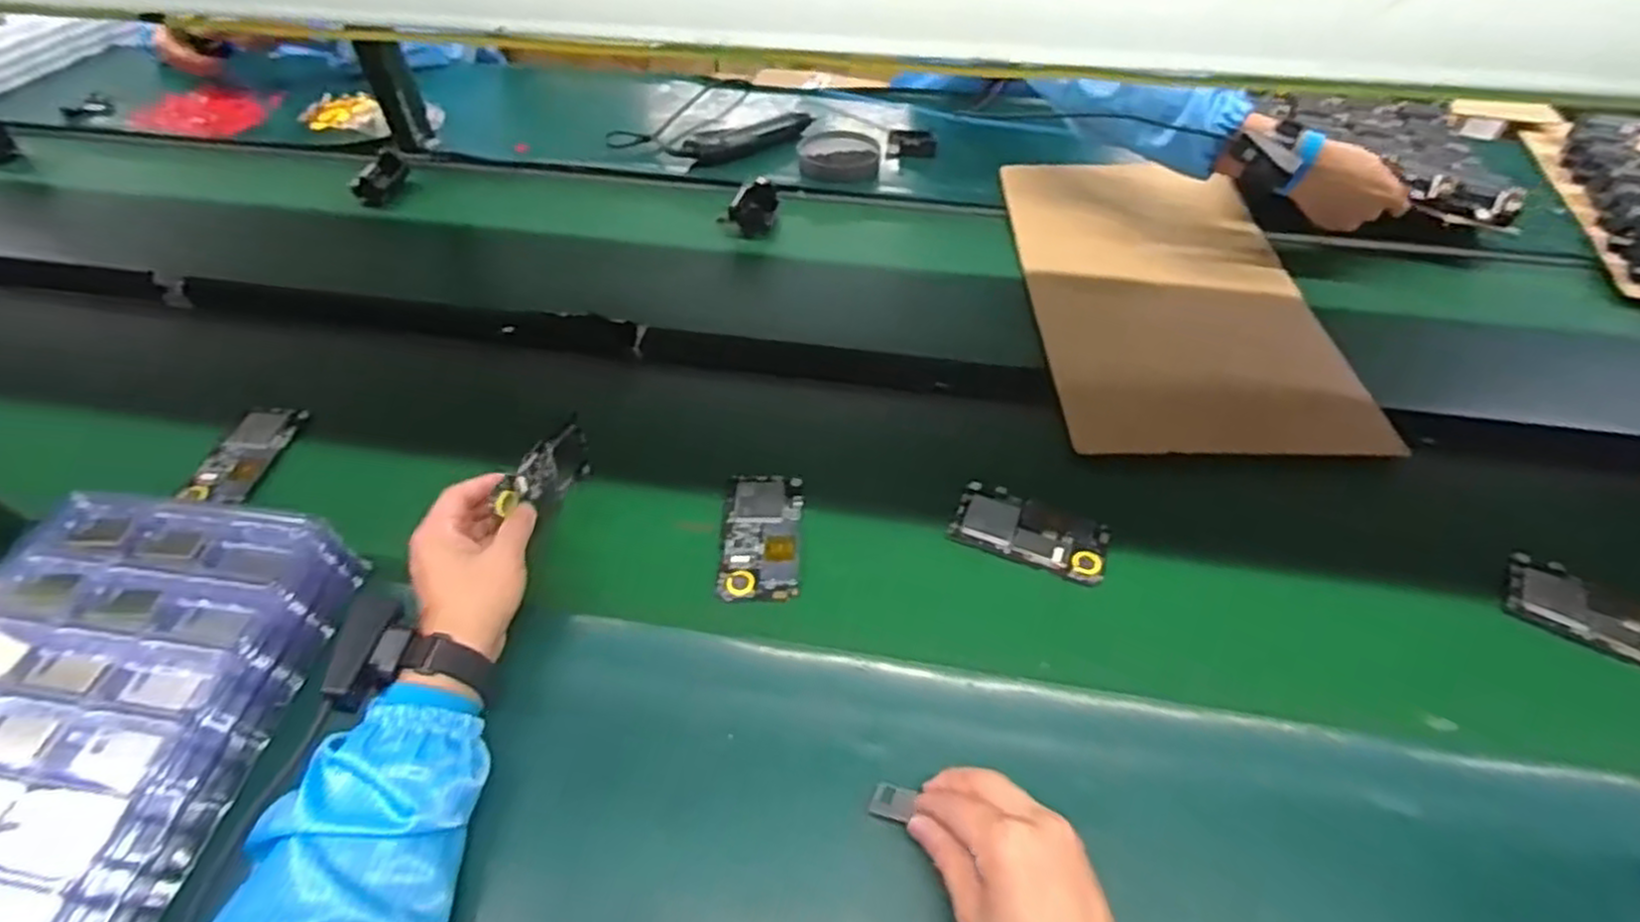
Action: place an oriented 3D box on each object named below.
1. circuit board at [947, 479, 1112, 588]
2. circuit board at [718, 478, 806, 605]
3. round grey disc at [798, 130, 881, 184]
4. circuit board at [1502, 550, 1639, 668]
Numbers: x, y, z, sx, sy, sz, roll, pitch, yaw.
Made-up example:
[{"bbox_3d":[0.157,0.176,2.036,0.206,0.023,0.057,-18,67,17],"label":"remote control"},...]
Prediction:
[{"bbox_3d":[0.175,0.058,0.620,0.124,0.014,0.067,19,51,18],"label":"circuit board"},{"bbox_3d":[-0.048,0.062,0.623,0.065,0.009,0.126,0,47,2],"label":"circuit board"},{"bbox_3d":[0.027,-0.432,1.043,0.111,0.029,0.088,0,47,2],"label":"round grey disc"},{"bbox_3d":[0.591,0.116,0.557,0.122,0.009,0.065,27,53,24],"label":"circuit board"}]

